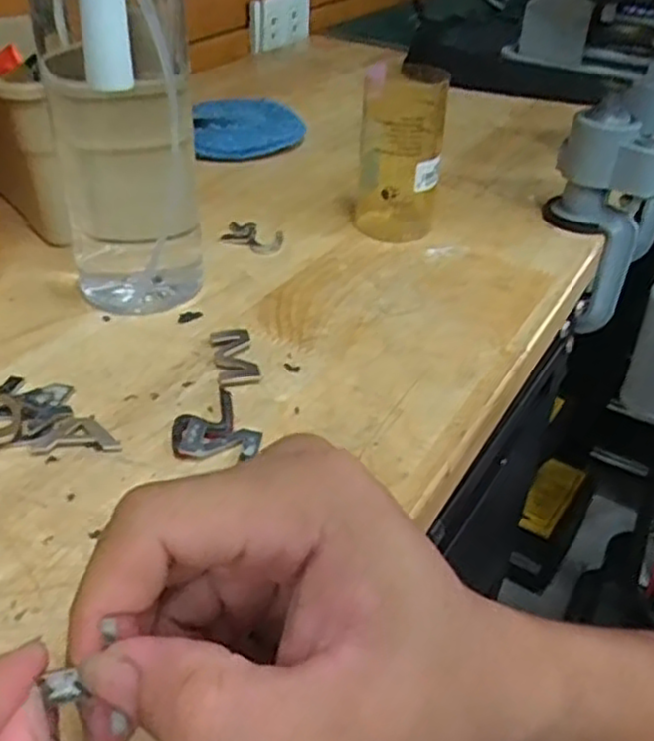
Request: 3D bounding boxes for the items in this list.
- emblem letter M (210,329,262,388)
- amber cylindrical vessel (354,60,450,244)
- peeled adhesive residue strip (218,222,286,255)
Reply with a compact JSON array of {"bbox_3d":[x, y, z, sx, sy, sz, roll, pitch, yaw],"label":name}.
[{"bbox_3d":[-0.045,-0.007,0.356,0.019,0.004,0.045,-7,40,-13],"label":"emblem letter M"},{"bbox_3d":[0.045,-0.133,0.452,0.049,0.096,0.045,8,38,5],"label":"amber cylindrical vessel"},{"bbox_3d":[-0.046,-0.084,0.457,0.038,0.004,0.031,12,39,10],"label":"peeled adhesive residue strip"}]

